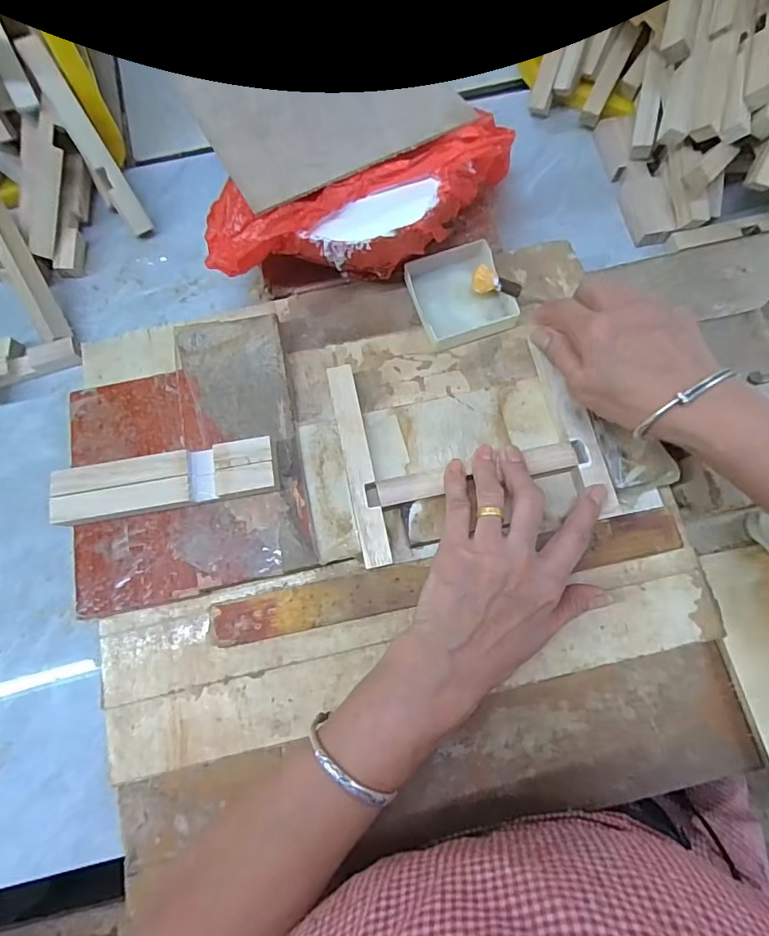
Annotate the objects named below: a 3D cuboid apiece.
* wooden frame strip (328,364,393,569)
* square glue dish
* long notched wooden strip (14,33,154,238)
[{"bbox_3d":[-0.019,-0.004,0.346,0.019,0.005,0.146,-11,74,-4],"label":"wooden frame strip"},{"bbox_3d":[0.062,-0.139,0.394,0.073,0.019,0.082,-19,74,-3],"label":"square glue dish"},{"bbox_3d":[-0.259,-0.284,0.434,0.022,0.014,0.150,-31,120,-7],"label":"long notched wooden strip"}]

